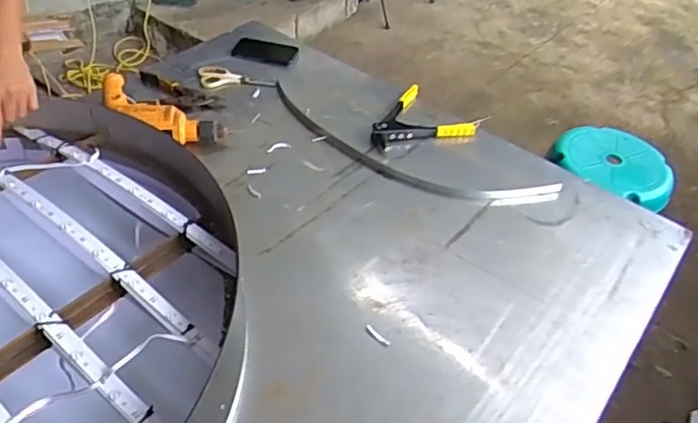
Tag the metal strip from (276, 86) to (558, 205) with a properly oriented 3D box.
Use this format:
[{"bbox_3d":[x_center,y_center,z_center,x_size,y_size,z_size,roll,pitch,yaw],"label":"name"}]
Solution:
[{"bbox_3d":[0.089,-0.128,1.257,0.689,0.023,0.170,23,46,19],"label":"metal strip"}]

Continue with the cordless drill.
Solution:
[{"bbox_3d":[-0.416,-0.205,1.257,0.324,0.066,0.115,22,46,19],"label":"cordless drill"}]

